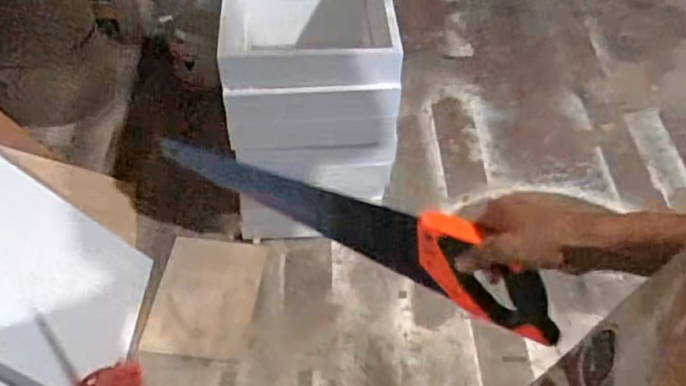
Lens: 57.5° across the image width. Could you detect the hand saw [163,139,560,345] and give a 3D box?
[{"bbox_3d":[0.012,0.026,0.660,0.438,0.119,0.037,23,51,14],"label":"hand saw"}]

